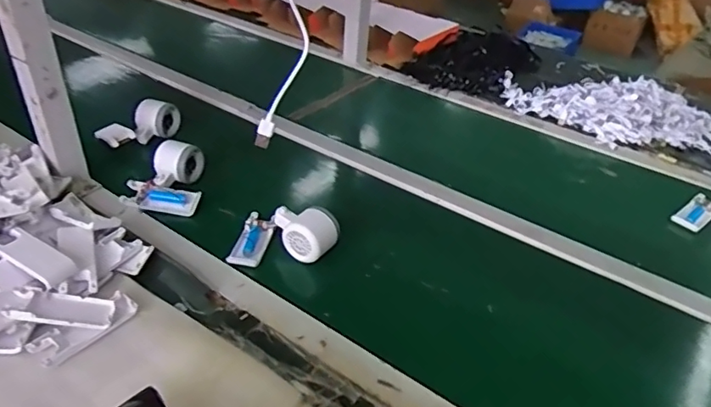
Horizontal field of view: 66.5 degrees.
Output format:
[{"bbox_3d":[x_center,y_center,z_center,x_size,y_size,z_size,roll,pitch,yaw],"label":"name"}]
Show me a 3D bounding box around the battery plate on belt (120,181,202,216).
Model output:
[{"bbox_3d":[-0.274,-0.007,0.765,0.103,0.013,0.040,10,65,0],"label":"battery plate on belt"}]

